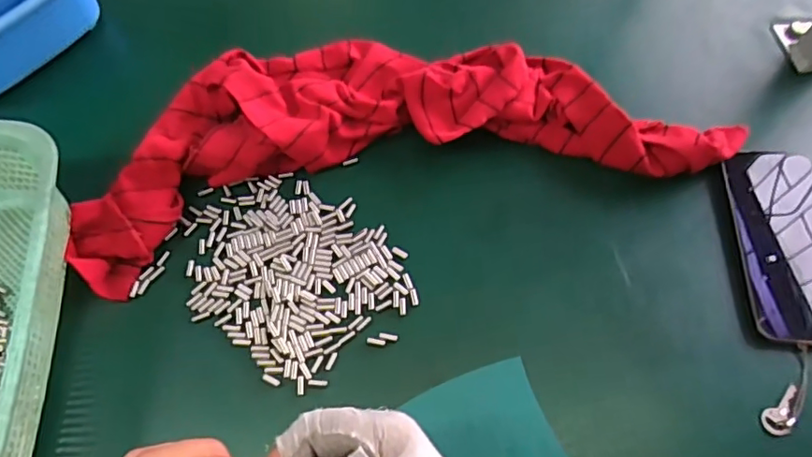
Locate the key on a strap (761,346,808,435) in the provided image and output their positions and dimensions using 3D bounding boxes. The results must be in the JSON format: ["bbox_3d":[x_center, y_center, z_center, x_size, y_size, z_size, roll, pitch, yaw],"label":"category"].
[{"bbox_3d":[0.267,0.113,0.392,0.018,0.008,0.066,36,68,16],"label":"key on a strap"}]

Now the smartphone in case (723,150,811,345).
[{"bbox_3d":[0.293,0.011,0.436,0.076,0.018,0.153,2,63,0],"label":"smartphone in case"}]

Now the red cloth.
[{"bbox_3d":[-0.002,-0.085,0.472,0.535,0.055,0.181,-11,63,-5],"label":"red cloth"}]

